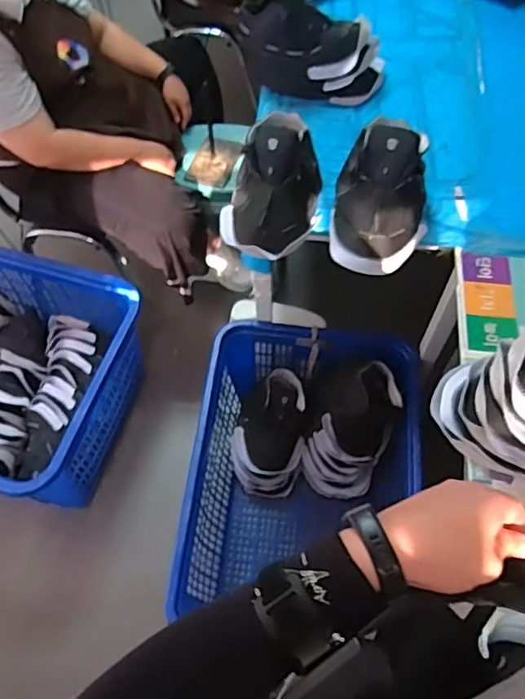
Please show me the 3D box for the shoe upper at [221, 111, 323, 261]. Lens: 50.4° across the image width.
[{"bbox_3d":[0.018,-0.321,1.038,0.185,0.135,0.260,3,61,3],"label":"shoe upper"}]

